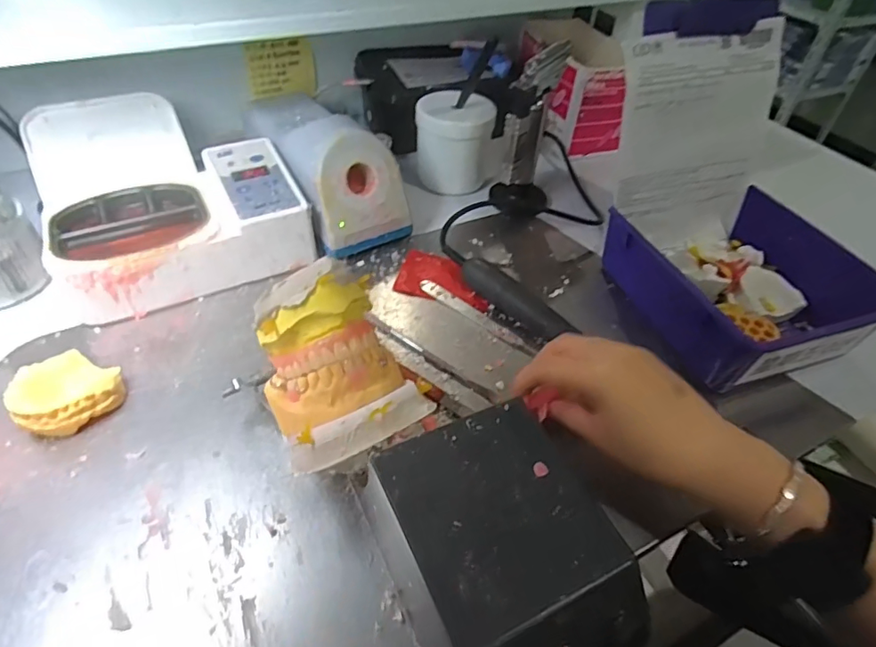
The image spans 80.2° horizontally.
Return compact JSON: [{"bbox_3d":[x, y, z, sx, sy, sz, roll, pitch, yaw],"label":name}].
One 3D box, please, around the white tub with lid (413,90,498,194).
[{"bbox_3d":[0.017,-0.184,0.540,0.078,0.084,0.062,7,45,3],"label":"white tub with lid"}]

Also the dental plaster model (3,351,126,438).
[{"bbox_3d":[-0.243,0.045,0.338,0.058,0.025,0.057,2,45,-2],"label":"dental plaster model"}]

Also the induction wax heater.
[{"bbox_3d":[-0.114,-0.160,0.497,0.080,0.092,0.207,-24,51,-25],"label":"induction wax heater"}]

